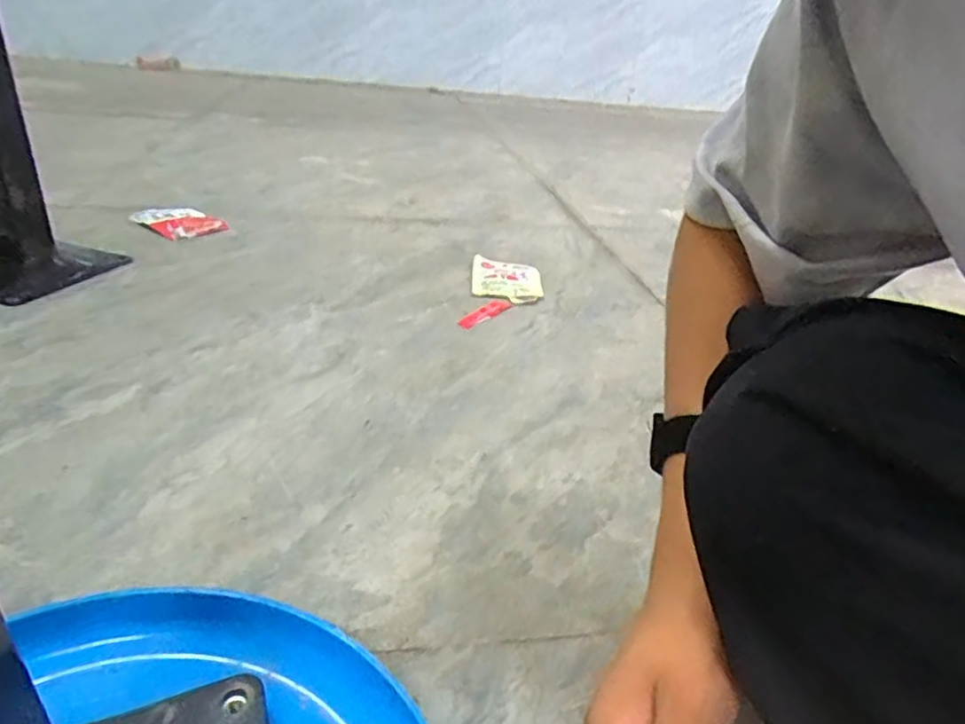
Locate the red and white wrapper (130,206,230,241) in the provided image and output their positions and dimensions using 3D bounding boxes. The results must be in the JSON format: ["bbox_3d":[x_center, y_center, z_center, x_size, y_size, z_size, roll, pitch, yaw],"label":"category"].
[{"bbox_3d":[-0.424,-0.198,0.895,0.107,0.024,0.093,-13,33,-30],"label":"red and white wrapper"}]

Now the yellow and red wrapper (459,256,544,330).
[{"bbox_3d":[0.027,-0.089,0.792,0.089,0.011,0.213,6,29,1],"label":"yellow and red wrapper"}]

